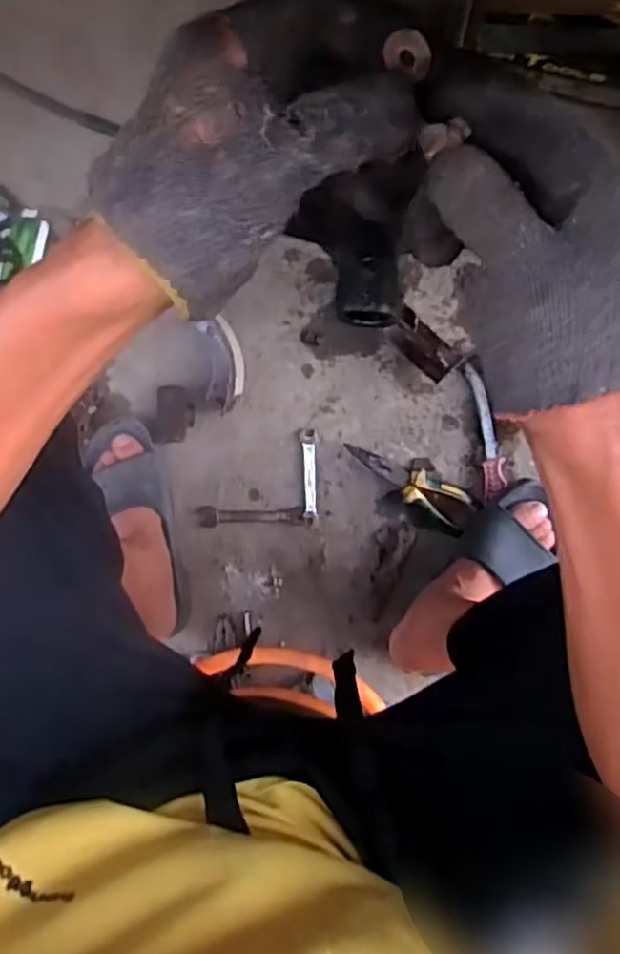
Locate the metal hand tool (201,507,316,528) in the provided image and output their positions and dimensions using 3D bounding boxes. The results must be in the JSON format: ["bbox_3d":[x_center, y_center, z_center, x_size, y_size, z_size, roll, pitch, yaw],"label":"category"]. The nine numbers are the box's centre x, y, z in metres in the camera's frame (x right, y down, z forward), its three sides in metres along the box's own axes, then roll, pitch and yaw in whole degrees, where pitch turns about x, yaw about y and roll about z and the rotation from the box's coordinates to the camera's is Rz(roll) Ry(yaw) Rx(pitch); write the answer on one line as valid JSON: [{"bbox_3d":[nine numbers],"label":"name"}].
[{"bbox_3d":[-0.068,0.050,0.873,0.139,0.011,0.025,0,91,1],"label":"metal hand tool"}]

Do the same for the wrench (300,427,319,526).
[{"bbox_3d":[0.001,-0.003,0.874,0.021,0.013,0.115,-1,91,1],"label":"wrench"}]

